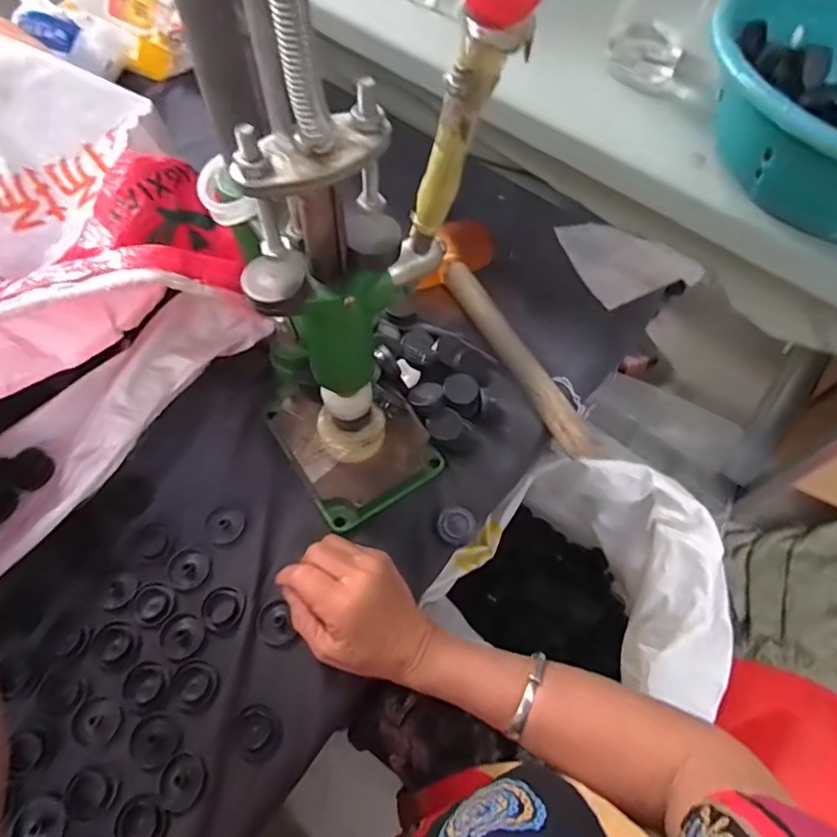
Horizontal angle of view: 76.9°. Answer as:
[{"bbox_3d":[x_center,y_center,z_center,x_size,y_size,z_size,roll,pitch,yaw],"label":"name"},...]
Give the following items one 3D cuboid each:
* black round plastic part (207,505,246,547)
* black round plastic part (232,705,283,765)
[{"bbox_3d":[-0.164,0.090,0.447,0.035,0.009,0.032,1,61,-2],"label":"black round plastic part"},{"bbox_3d":[-0.116,0.227,0.379,0.035,0.007,0.034,1,61,-2],"label":"black round plastic part"}]

